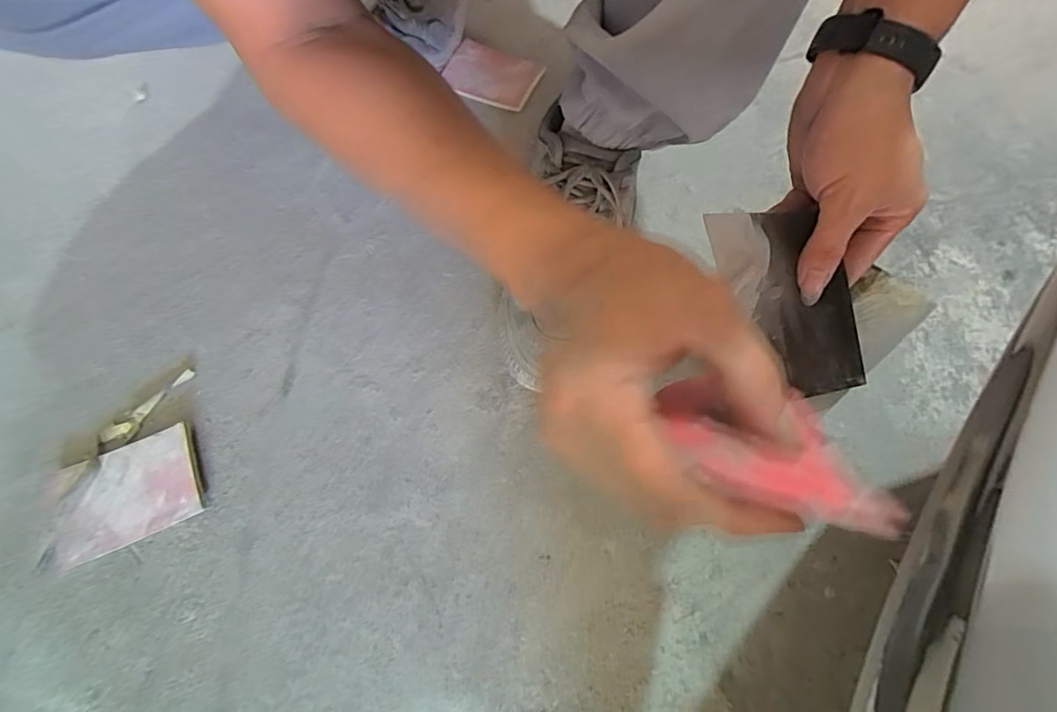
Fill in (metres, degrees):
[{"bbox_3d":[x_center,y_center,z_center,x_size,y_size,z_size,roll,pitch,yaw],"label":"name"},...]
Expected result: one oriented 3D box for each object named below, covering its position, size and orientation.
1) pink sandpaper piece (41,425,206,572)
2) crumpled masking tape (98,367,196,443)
[{"bbox_3d":[-0.301,0.102,0.362,0.102,0.009,0.074,-21,68,-12],"label":"pink sandpaper piece"},{"bbox_3d":[-0.305,0.042,0.394,0.020,0.007,0.078,41,74,15],"label":"crumpled masking tape"}]

